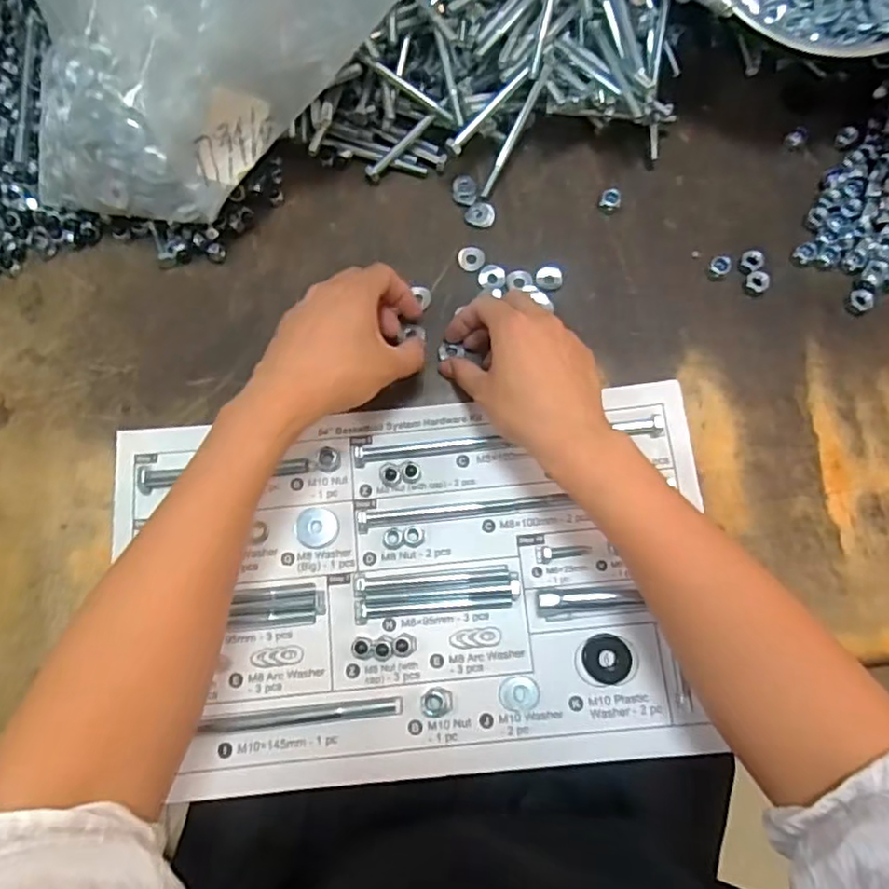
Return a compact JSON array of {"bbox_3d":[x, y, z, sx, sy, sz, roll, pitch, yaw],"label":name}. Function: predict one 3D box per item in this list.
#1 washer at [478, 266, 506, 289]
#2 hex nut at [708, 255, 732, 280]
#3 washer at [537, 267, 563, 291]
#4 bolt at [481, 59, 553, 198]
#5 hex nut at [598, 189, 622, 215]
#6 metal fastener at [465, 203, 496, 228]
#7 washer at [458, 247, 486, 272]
[{"bbox_3d":[0.036,-0.126,0.479,0.020,0.004,0.019,0,76,1],"label":"washer"},{"bbox_3d":[0.205,-0.133,0.473,0.015,0.006,0.017,39,80,10],"label":"hex nut"},{"bbox_3d":[0.079,-0.126,0.480,0.019,0.004,0.018,3,76,2],"label":"washer"},{"bbox_3d":[0.053,-0.235,0.478,0.008,0.008,0.101,32,112,9],"label":"bolt"},{"bbox_3d":[0.128,-0.187,0.490,0.016,0.013,0.015,23,77,7],"label":"hex nut"},{"bbox_3d":[0.028,-0.179,0.494,0.023,0.004,0.019,5,76,2],"label":"metal fastener"},{"bbox_3d":[0.021,-0.141,0.485,0.020,0.006,0.021,0,76,1],"label":"washer"}]

